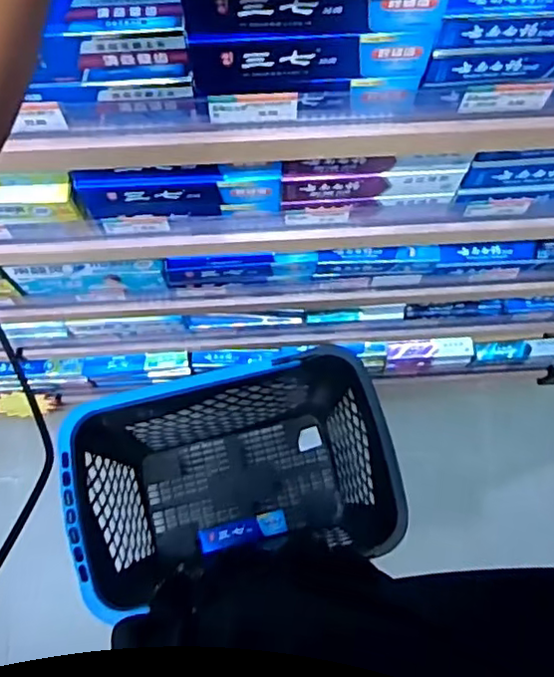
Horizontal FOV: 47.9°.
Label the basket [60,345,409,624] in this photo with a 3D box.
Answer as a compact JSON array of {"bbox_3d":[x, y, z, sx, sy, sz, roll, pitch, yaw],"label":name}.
[{"bbox_3d":[-0.082,0.284,1.297,0.547,0.475,0.363,-13,76,-4],"label":"basket"}]

